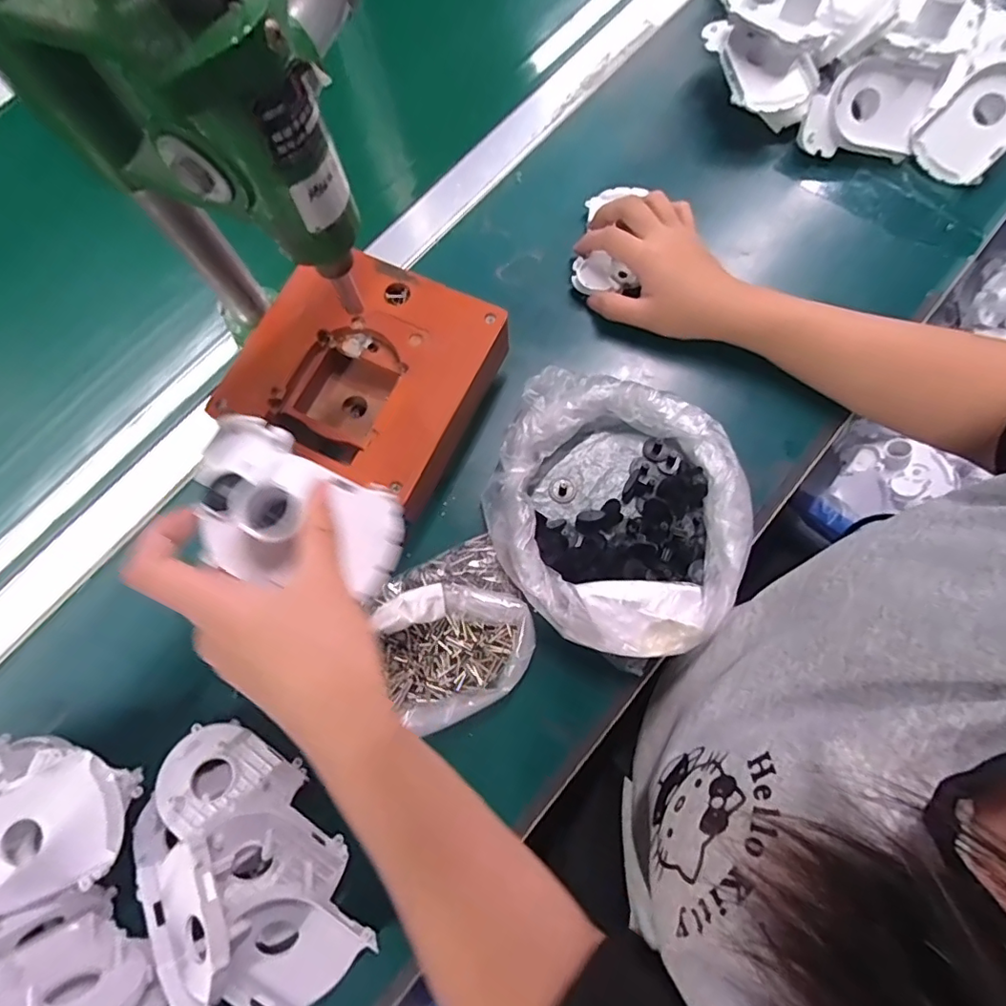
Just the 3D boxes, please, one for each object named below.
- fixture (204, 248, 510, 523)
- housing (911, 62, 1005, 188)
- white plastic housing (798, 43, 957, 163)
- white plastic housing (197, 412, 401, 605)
[{"bbox_3d":[-0.090,-0.083,0.394,0.162,0.075,0.154,30,77,9],"label":"fixture"},{"bbox_3d":[0.391,-0.312,0.451,0.064,0.018,0.088,39,110,5],"label":"housing"},{"bbox_3d":[0.311,-0.332,0.459,0.107,0.058,0.069,5,75,3],"label":"white plastic housing"},{"bbox_3d":[-0.100,0.005,0.260,0.106,0.030,0.067,30,69,-7],"label":"white plastic housing"}]

